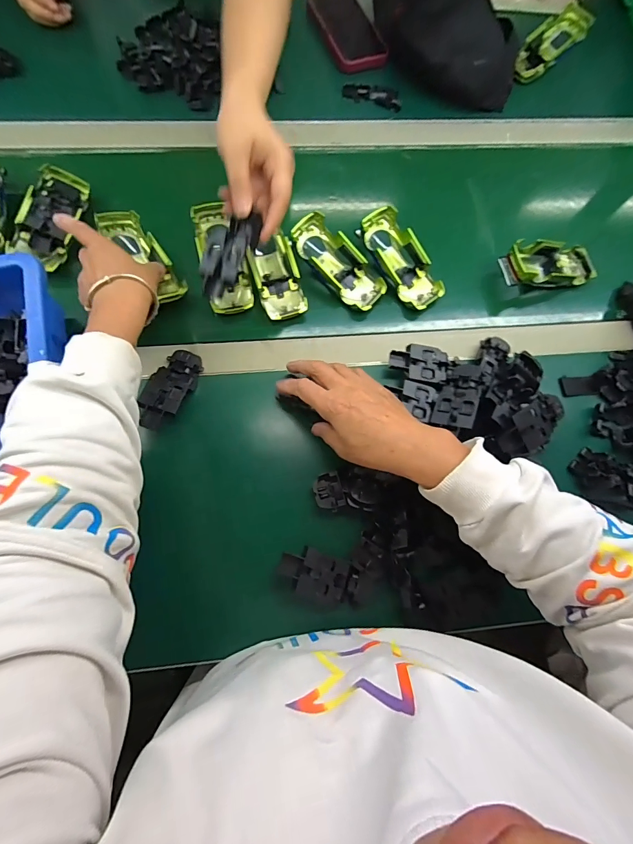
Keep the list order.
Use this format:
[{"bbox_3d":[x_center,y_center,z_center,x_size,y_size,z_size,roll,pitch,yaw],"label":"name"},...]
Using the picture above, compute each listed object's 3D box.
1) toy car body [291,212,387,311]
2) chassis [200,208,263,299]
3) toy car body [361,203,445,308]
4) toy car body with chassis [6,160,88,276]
[{"bbox_3d":[0.028,-0.201,0.468,0.132,0.033,0.054,46,80,-3],"label":"toy car body"},{"bbox_3d":[-0.087,-0.169,0.371,0.041,0.023,0.086,25,78,6],"label":"chassis"},{"bbox_3d":[0.109,-0.208,0.472,0.055,0.029,0.133,-33,91,-7],"label":"toy car body"},{"bbox_3d":[-0.324,-0.253,0.450,0.055,0.035,0.128,12,77,3],"label":"toy car body with chassis"}]

